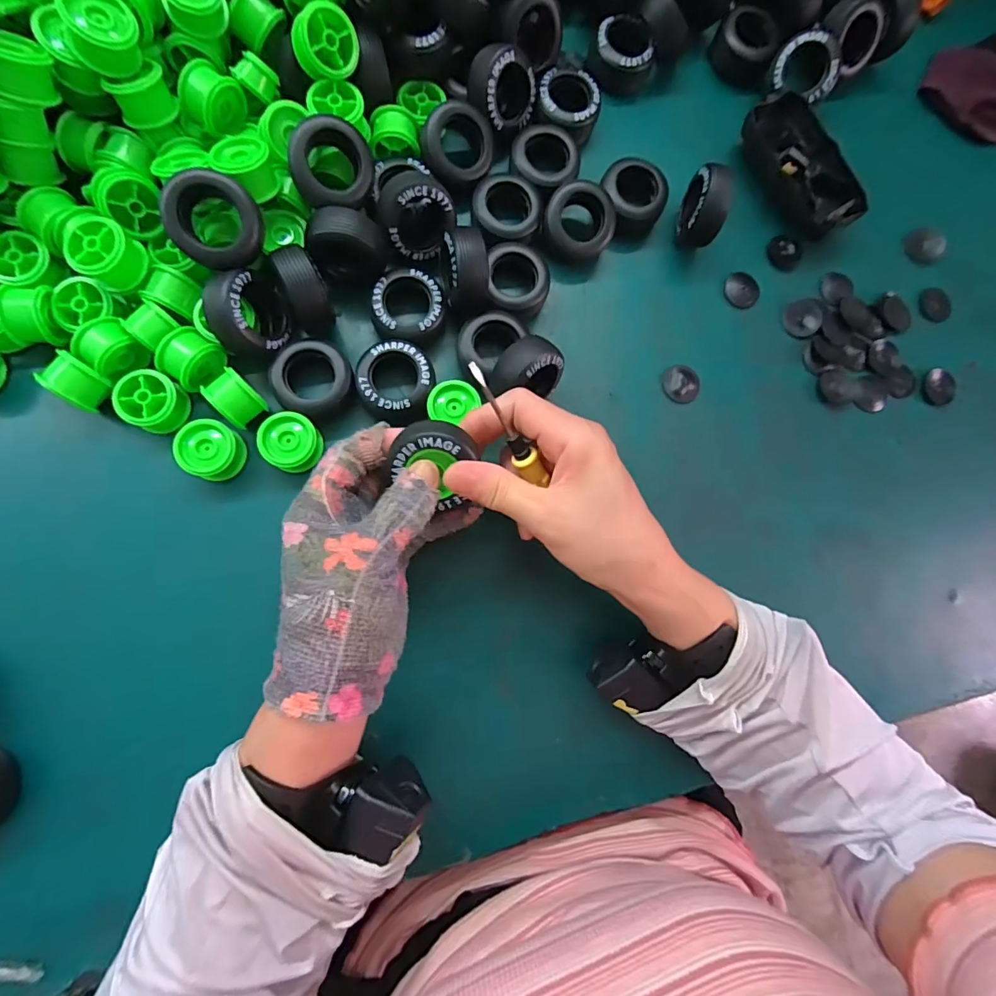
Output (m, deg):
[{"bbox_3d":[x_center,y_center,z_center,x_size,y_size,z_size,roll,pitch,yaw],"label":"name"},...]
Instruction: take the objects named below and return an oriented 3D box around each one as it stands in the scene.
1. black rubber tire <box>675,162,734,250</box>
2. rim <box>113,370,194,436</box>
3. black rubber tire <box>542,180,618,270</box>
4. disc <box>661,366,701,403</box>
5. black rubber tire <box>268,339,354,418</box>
[{"bbox_3d":[0.145,-0.203,0.340,0.022,0.049,0.042,10,83,-6],"label":"black rubber tire"},{"bbox_3d":[-0.207,-0.058,0.288,0.031,0.020,0.032,14,83,-5],"label":"rim"},{"bbox_3d":[0.056,-0.192,0.338,0.048,0.027,0.045,-1,98,-6],"label":"black rubber tire"},{"bbox_3d":[0.133,-0.083,0.348,0.029,0.004,0.028,1,84,-7],"label":"disc"},{"bbox_3d":[-0.117,-0.076,0.305,0.047,0.023,0.043,1,84,-7],"label":"black rubber tire"}]

